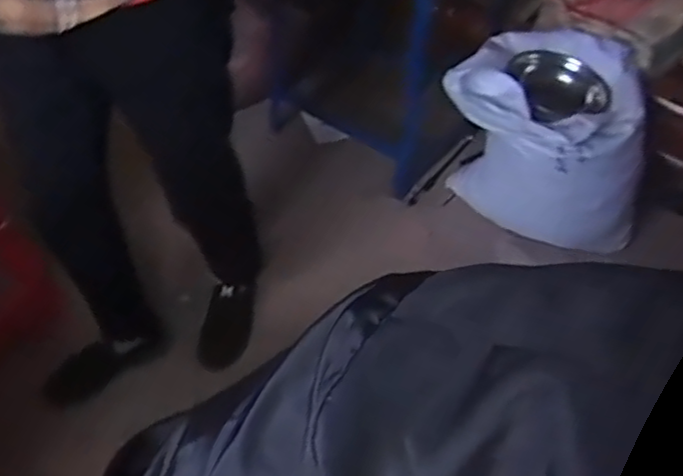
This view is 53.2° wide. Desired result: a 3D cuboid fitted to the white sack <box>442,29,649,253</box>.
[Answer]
[{"bbox_3d":[0.433,-0.225,1.568,0.446,0.463,0.317,6,48,1],"label":"white sack"}]

